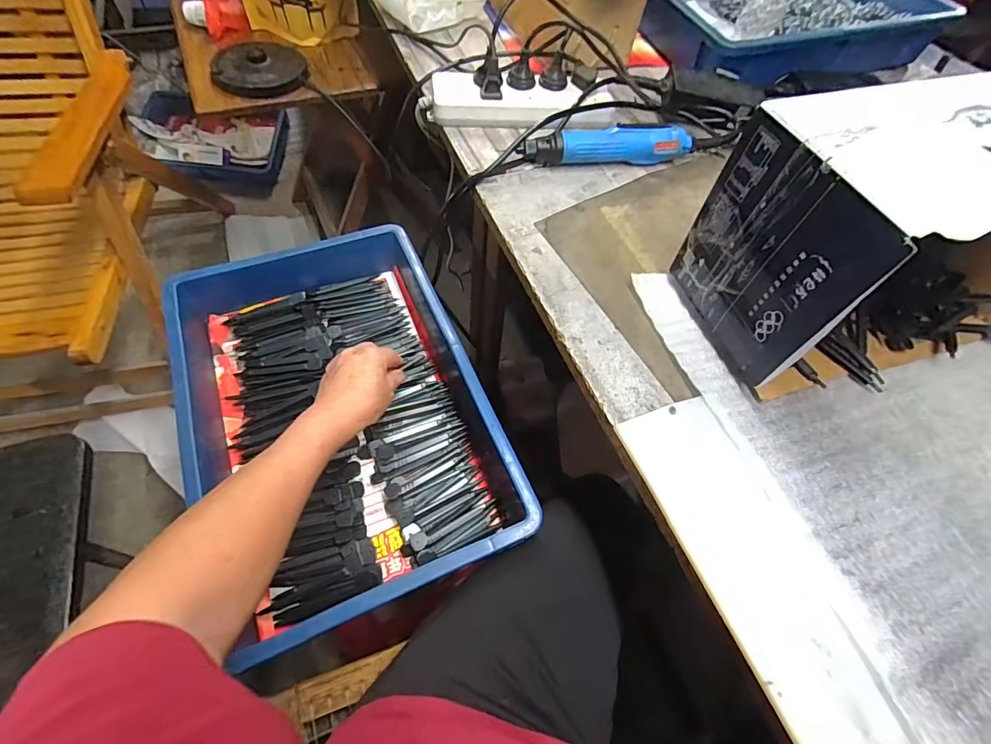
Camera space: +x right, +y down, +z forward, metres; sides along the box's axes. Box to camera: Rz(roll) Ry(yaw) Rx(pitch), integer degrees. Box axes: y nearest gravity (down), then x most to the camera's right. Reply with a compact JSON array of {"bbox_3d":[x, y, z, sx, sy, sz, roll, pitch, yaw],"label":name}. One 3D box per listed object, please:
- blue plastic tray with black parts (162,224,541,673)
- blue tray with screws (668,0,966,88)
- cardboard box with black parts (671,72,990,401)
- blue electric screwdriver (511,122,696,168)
[{"bbox_3d":[-0.175,0.030,0.514,0.288,0.083,0.442,-19,62,-16],"label":"blue plastic tray with black parts"},{"bbox_3d":[0.458,-0.571,0.723,0.428,0.073,0.307,-19,62,-16],"label":"blue tray with screws"},{"bbox_3d":[0.333,-0.123,0.389,0.295,0.171,0.198,-17,60,-15],"label":"cardboard box with black parts"},{"bbox_3d":[0.130,-0.267,0.541,0.201,0.041,0.031,-5,59,-8],"label":"blue electric screwdriver"}]

